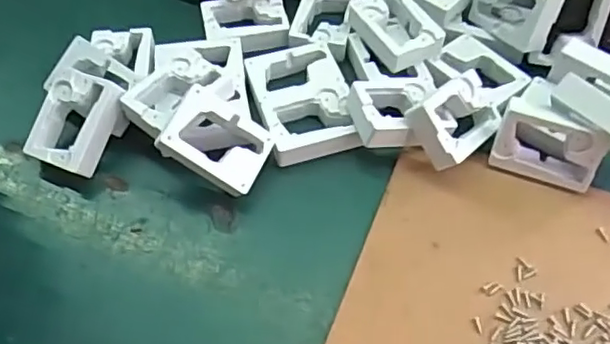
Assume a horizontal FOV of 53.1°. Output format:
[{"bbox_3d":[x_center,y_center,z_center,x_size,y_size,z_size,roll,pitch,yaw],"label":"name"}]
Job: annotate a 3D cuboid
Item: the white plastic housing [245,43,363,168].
[{"bbox_3d":[-0.001,-0.043,0.385,0.055,0.018,0.081,-14,57,-9],"label":"white plastic housing"}]

